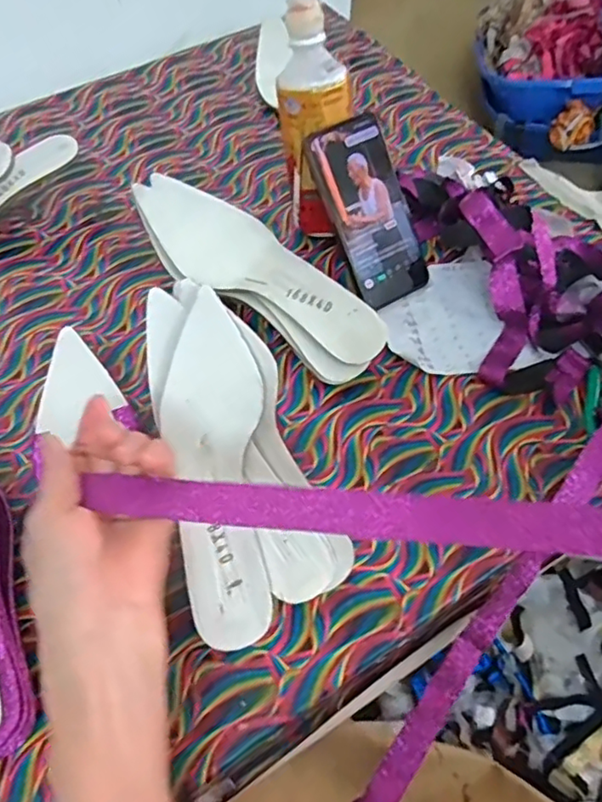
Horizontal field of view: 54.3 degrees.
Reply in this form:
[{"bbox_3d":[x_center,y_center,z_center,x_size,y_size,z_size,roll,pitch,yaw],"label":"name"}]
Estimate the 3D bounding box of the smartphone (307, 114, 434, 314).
[{"bbox_3d":[0.065,-0.172,0.535,0.071,0.160,0.016,-31,19,-17],"label":"smartphone"}]

